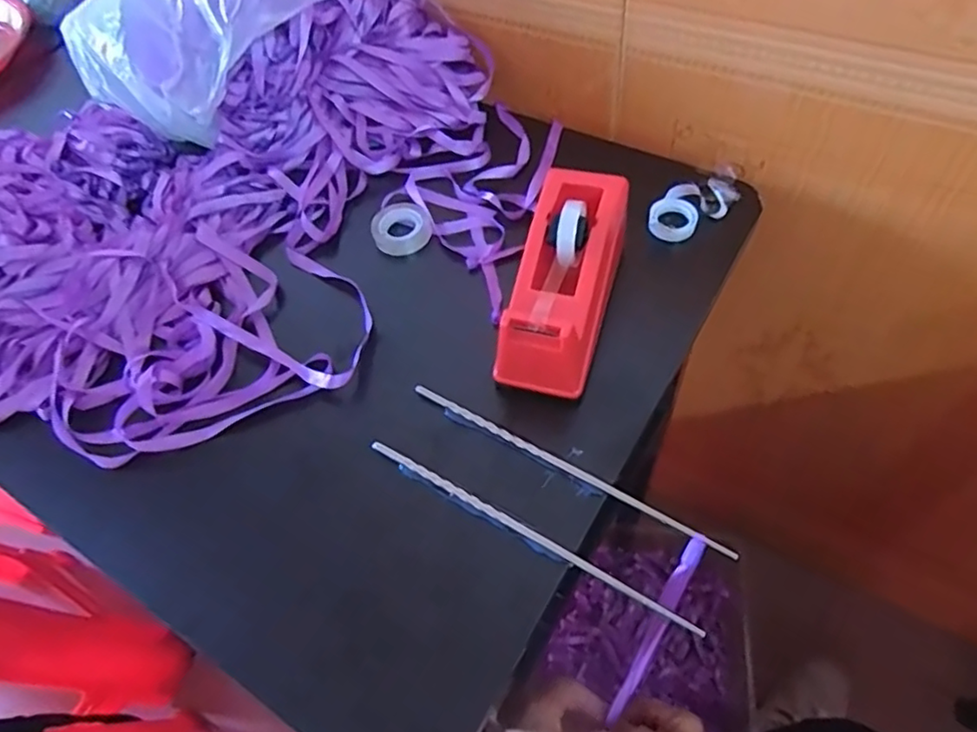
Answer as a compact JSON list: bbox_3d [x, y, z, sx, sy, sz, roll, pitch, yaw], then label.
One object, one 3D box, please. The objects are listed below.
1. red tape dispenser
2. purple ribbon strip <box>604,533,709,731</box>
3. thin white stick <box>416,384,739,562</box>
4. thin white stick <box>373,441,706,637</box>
[{"bbox_3d":[0.051,-0.057,0.437,0.063,0.075,0.157,14,60,14],"label":"red tape dispenser"},{"bbox_3d":[0.110,0.194,0.442,0.014,0.249,0.032,18,48,16],"label":"purple ribbon strip"},{"bbox_3d":[0.045,0.061,0.396,0.220,0.008,0.007,26,63,20],"label":"thin white stick"},{"bbox_3d":[0.017,0.096,0.382,0.213,0.004,0.007,26,63,20],"label":"thin white stick"}]

